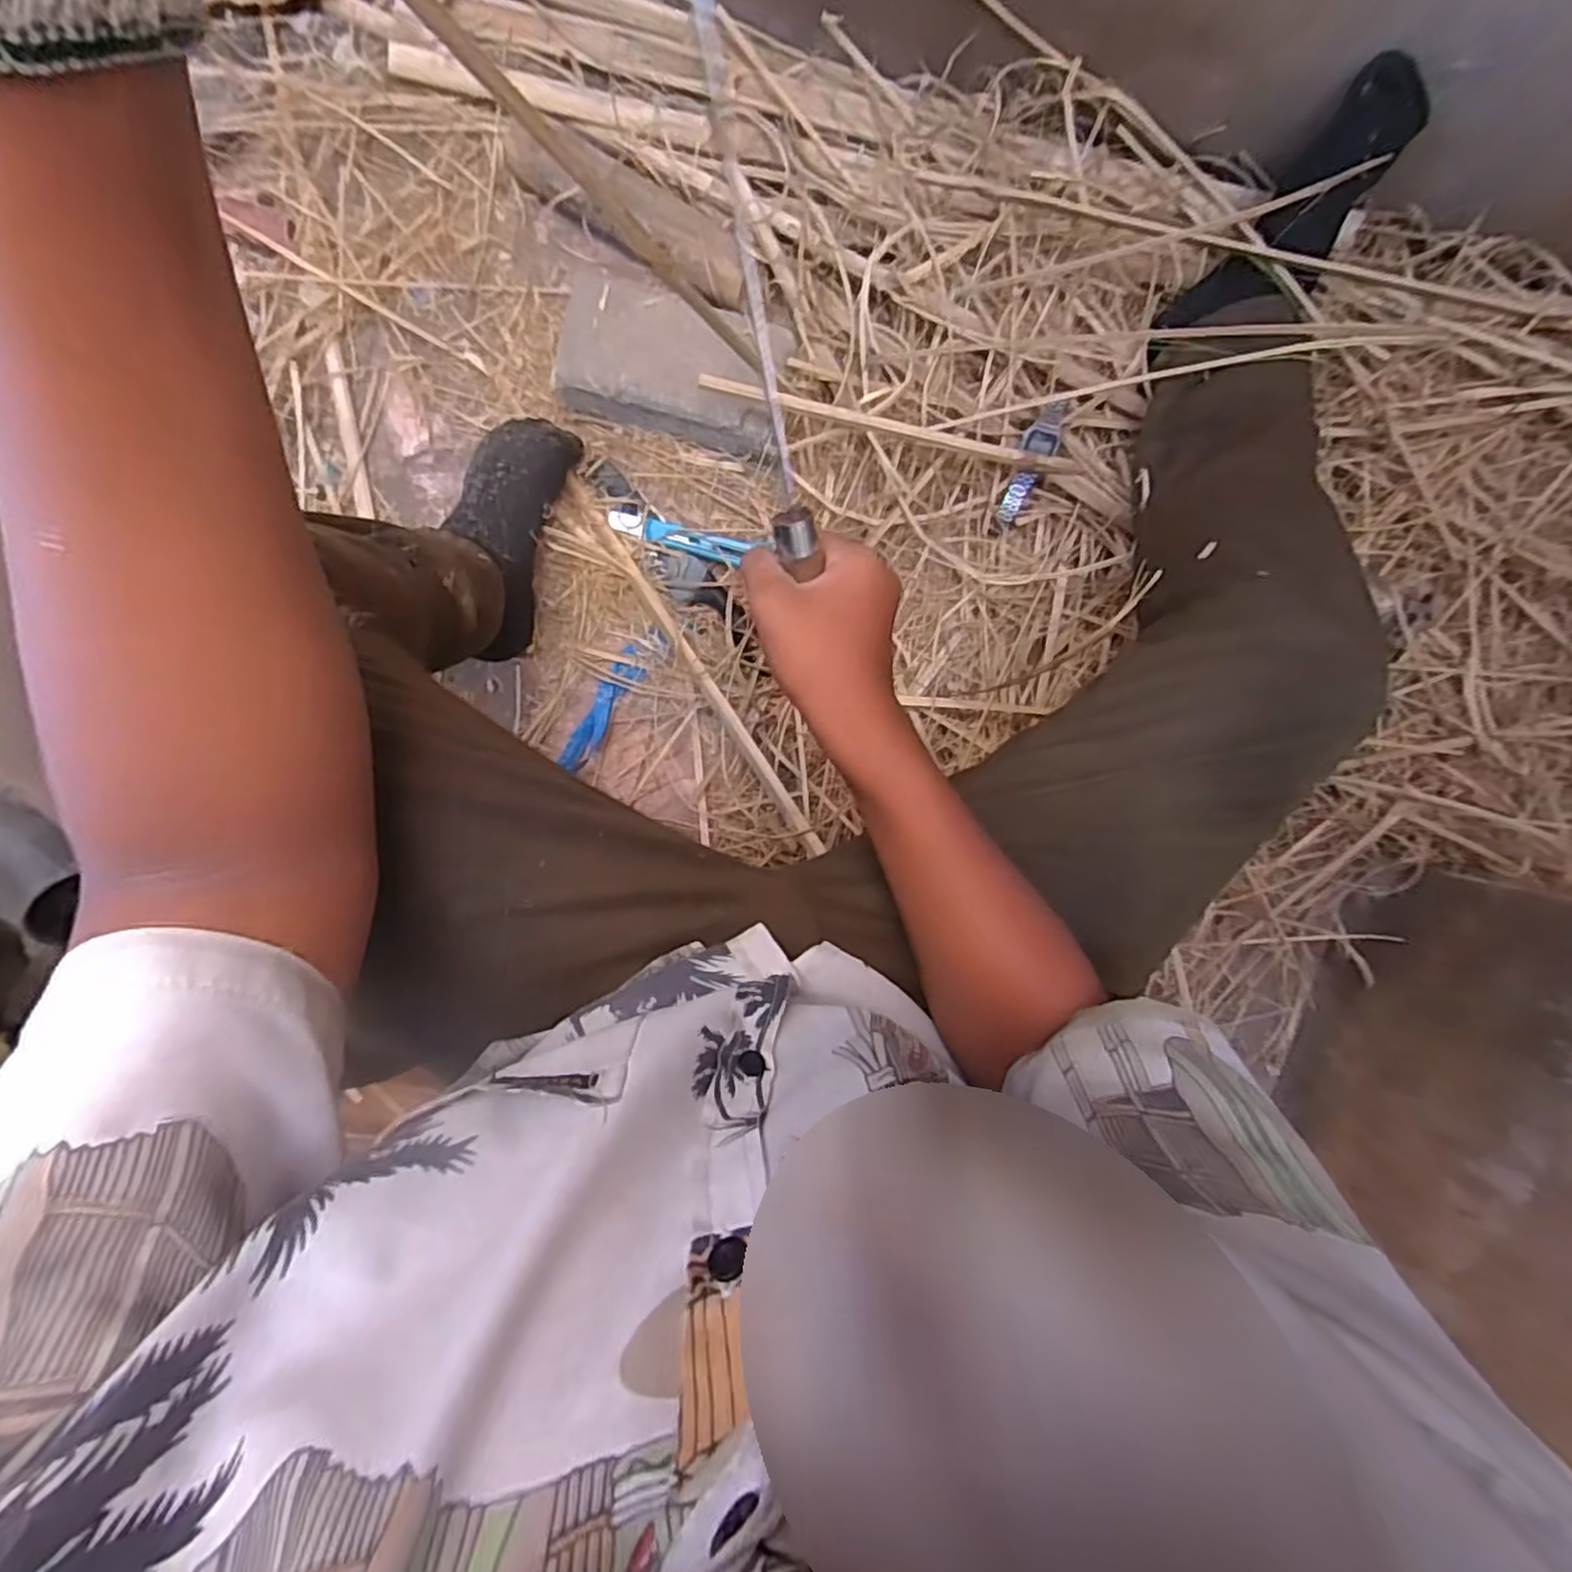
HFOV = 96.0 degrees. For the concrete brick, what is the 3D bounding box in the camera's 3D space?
[{"bbox_3d":[-0.100,-0.382,0.649,0.204,0.055,0.112,14,95,-4],"label":"concrete brick"}]

